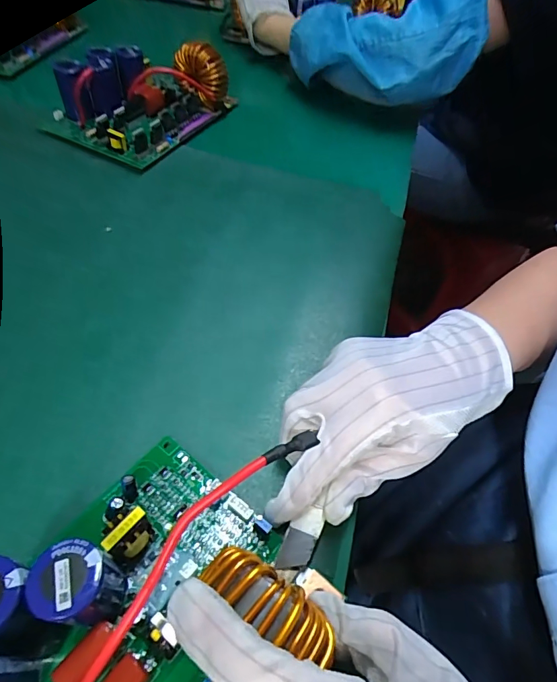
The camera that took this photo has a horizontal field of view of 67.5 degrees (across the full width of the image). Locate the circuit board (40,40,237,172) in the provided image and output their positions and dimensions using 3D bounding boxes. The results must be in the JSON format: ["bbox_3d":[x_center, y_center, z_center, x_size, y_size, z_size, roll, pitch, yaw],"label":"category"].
[{"bbox_3d":[-0.153,-0.276,0.464,0.124,0.067,0.173,25,56,13],"label":"circuit board"}]

